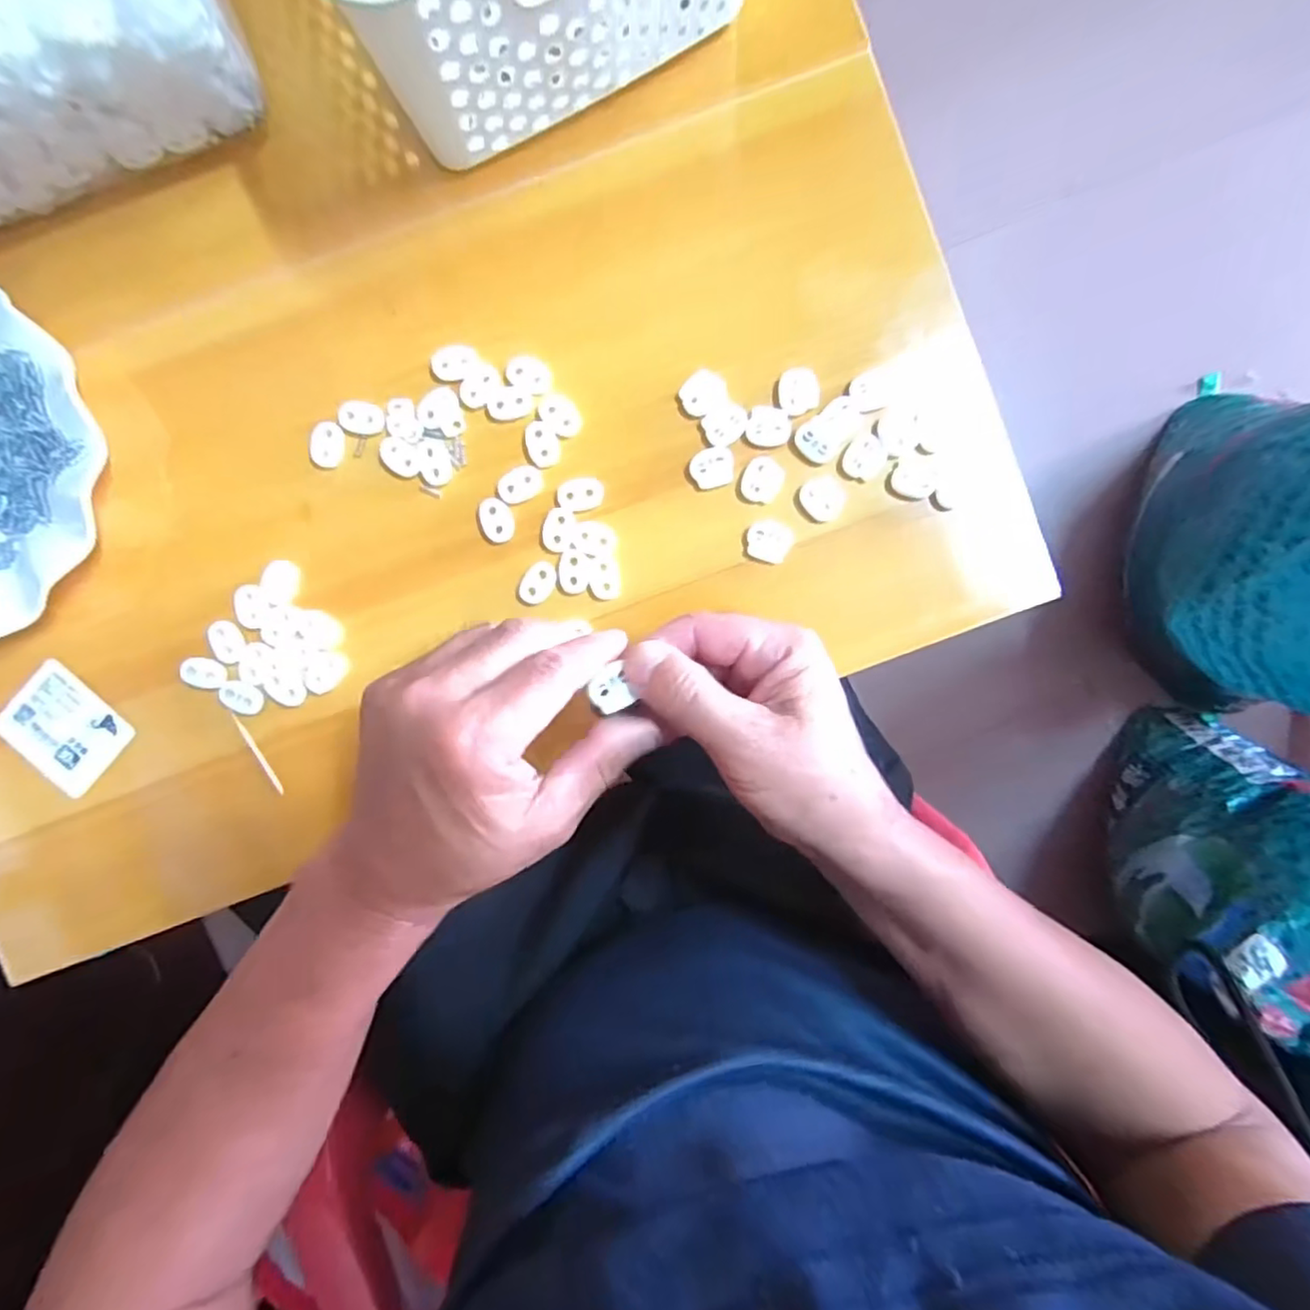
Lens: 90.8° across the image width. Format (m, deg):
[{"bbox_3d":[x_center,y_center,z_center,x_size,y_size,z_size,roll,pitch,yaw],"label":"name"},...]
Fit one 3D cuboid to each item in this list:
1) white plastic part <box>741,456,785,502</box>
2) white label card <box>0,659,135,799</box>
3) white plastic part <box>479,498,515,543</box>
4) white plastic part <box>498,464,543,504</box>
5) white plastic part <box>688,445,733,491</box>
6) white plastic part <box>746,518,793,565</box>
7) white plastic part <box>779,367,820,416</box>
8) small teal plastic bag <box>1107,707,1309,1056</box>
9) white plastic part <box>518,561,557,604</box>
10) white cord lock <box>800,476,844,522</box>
[{"bbox_3d":[0.056,-0.091,0.335,0.020,0.004,0.023,31,91,-1],"label":"white plastic part"},{"bbox_3d":[-0.315,0.039,0.343,0.058,0.006,0.049,41,86,-2],"label":"white label card"},{"bbox_3d":[-0.082,-0.070,0.335,0.017,0.004,0.024,-20,91,0],"label":"white plastic part"},{"bbox_3d":[-0.070,-0.089,0.335,0.024,0.004,0.017,-30,91,0],"label":"white plastic part"},{"bbox_3d":[0.030,-0.098,0.337,0.022,0.004,0.021,-6,91,0],"label":"white plastic part"},{"bbox_3d":[0.060,-0.060,0.338,0.022,0.005,0.021,24,91,-1],"label":"white plastic part"},{"bbox_3d":[0.075,-0.137,0.334,0.020,0.004,0.024,-8,91,0],"label":"white plastic part"},{"bbox_3d":[0.669,0.249,0.676,0.251,0.309,0.264,36,91,-1],"label":"small teal plastic bag"},{"bbox_3d":[-0.062,-0.038,0.337,0.016,0.004,0.024,30,91,-1],"label":"white plastic part"},{"bbox_3d":[0.088,-0.081,0.336,0.022,0.004,0.021,-10,91,0],"label":"white cord lock"}]

